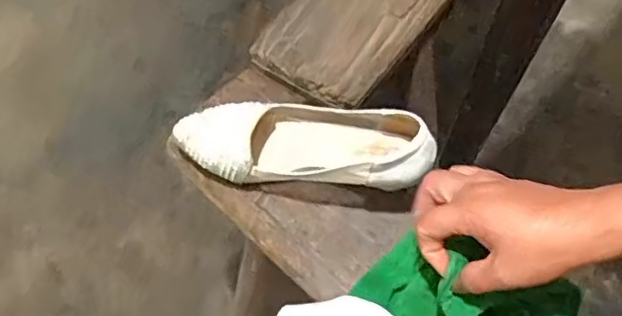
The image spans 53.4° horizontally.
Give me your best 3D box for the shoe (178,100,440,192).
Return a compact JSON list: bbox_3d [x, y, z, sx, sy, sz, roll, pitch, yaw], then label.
[{"bbox_3d":[-0.011,-0.018,0.582,0.239,0.073,0.078,8,66,8],"label":"shoe"}]

